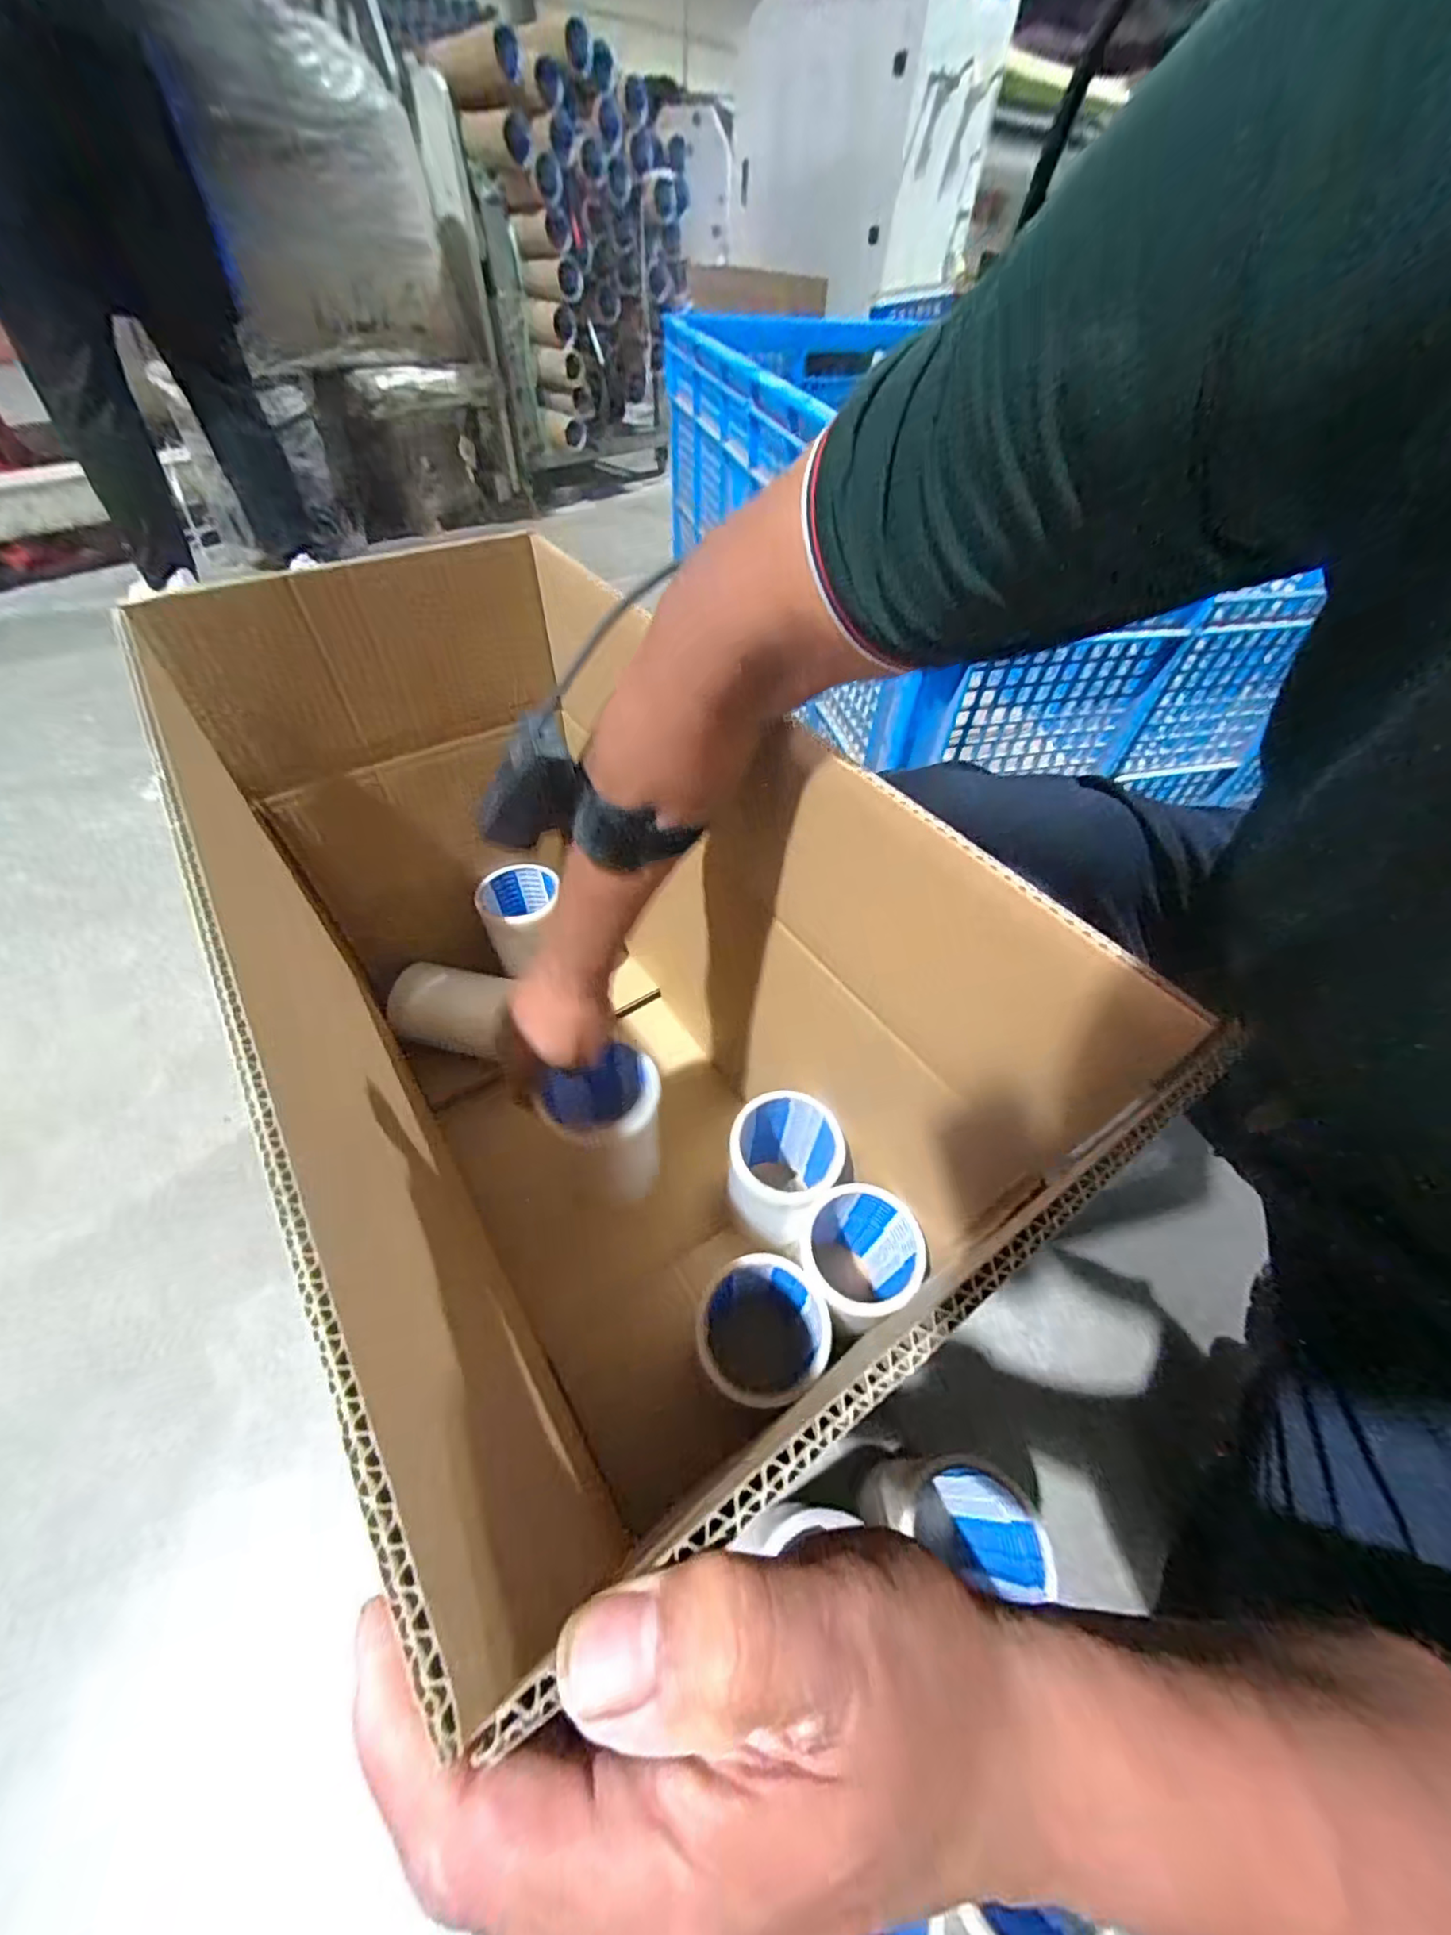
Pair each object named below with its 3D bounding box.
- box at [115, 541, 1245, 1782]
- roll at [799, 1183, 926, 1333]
[{"bbox_3d":[-0.118,0.040,0.479,0.348,0.462,0.595,-34,61,-25],"label":"box"},{"bbox_3d":[0.097,0.251,0.518,0.088,0.165,0.086,1,52,-1],"label":"roll"}]

